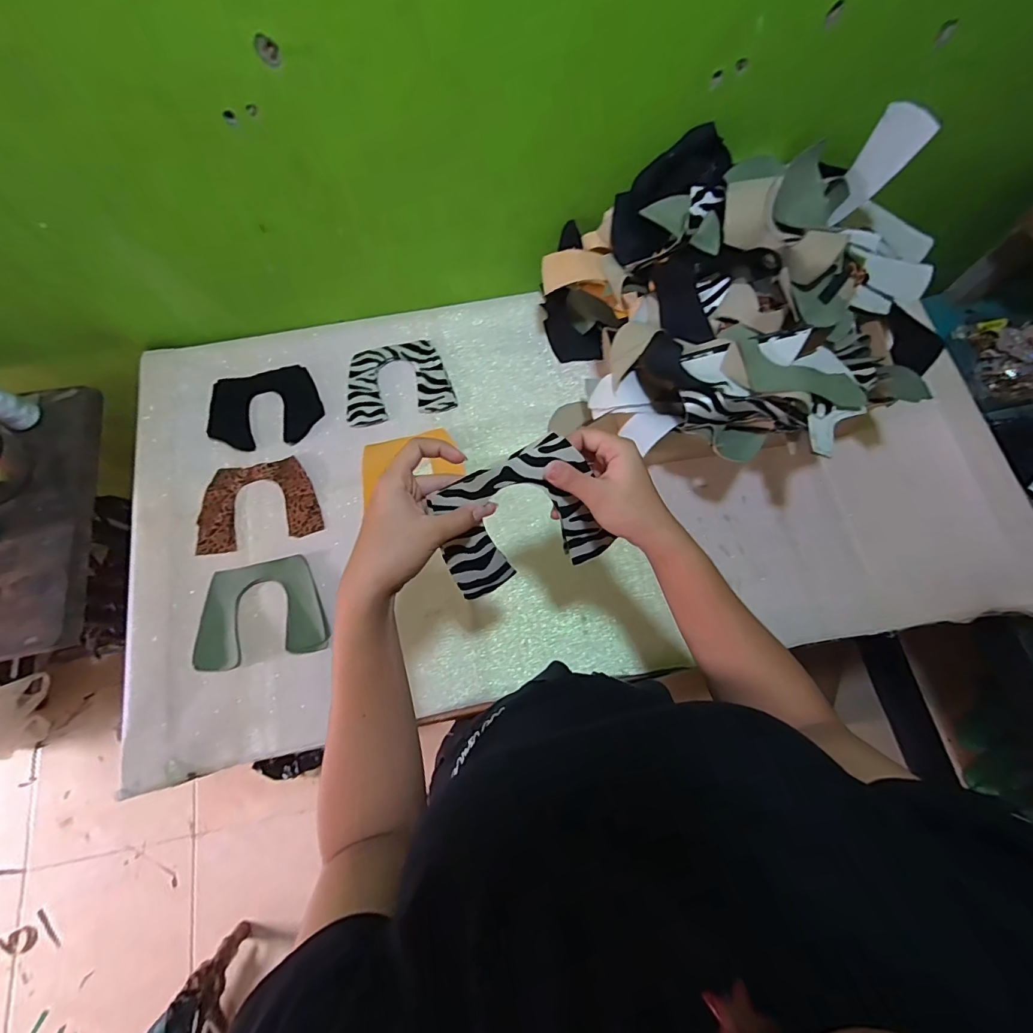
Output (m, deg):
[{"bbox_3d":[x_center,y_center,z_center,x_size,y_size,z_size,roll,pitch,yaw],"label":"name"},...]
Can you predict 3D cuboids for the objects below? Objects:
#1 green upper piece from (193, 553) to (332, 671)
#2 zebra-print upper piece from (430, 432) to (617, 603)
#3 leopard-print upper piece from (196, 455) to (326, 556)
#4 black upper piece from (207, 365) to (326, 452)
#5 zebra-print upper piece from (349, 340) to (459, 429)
[{"bbox_3d":[-0.323,0.119,0.595,0.159,0.005,0.124,-13,74,-4],"label":"green upper piece"},{"bbox_3d":[0.001,0.007,0.396,0.138,0.120,0.015,-22,32,4],"label":"zebra-print upper piece"},{"bbox_3d":[-0.354,-0.018,0.648,0.161,0.005,0.117,-12,75,-5],"label":"leopard-print upper piece"},{"bbox_3d":[-0.367,-0.159,0.690,0.154,0.006,0.122,-11,75,-6],"label":"black upper piece"},{"bbox_3d":[-0.176,-0.202,0.698,0.152,0.004,0.125,-12,74,-3],"label":"zebra-print upper piece"}]

